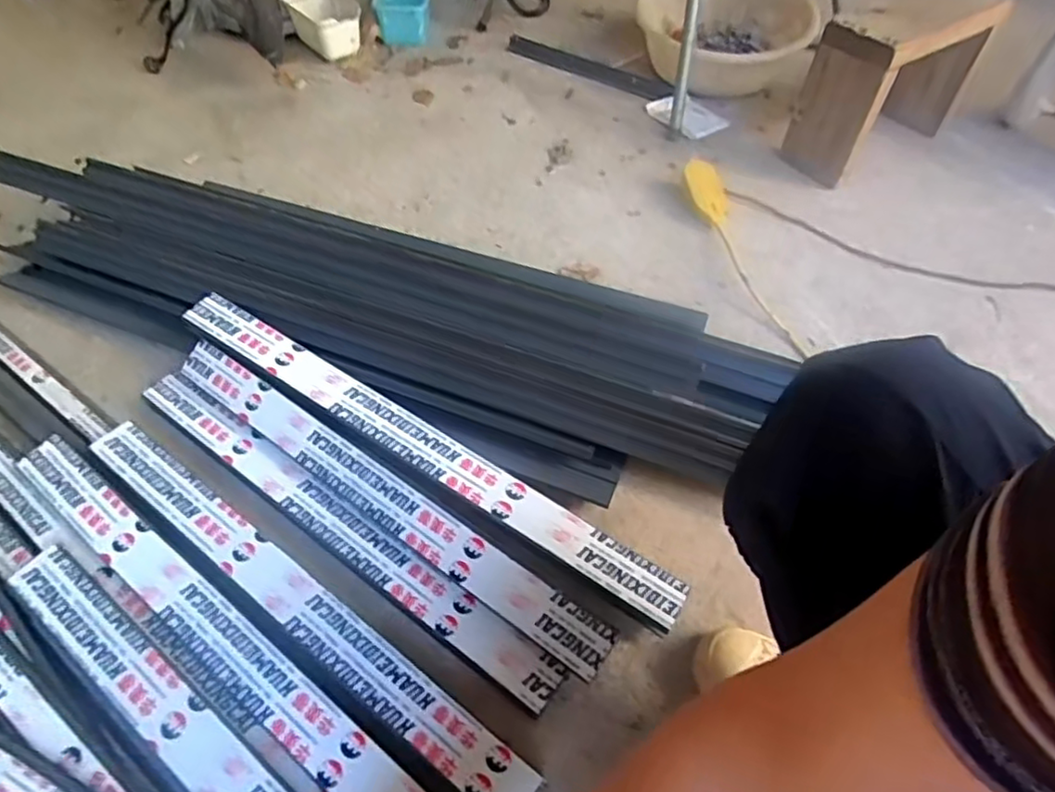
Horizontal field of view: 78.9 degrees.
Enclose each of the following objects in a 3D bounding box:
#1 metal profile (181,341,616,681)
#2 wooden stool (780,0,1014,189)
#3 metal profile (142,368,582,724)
[{"bbox_3d":[-0.184,0.104,0.744,0.635,0.031,0.050,30,58,20],"label":"metal profile"},{"bbox_3d":[0.670,-0.580,1.177,0.369,0.247,0.141,-31,59,-22],"label":"wooden stool"},{"bbox_3d":[-0.235,0.144,0.755,0.641,0.028,0.052,31,58,20],"label":"metal profile"}]

